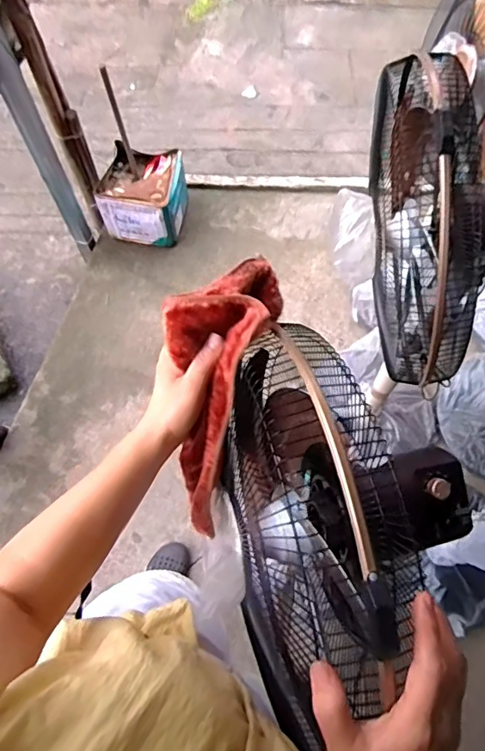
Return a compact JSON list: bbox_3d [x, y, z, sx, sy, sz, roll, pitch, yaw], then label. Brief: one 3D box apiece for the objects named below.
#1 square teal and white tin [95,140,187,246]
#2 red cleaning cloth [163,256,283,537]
[{"bbox_3d":[-0.323,-0.605,1.653,0.252,0.215,0.261,7,71,3],"label":"square teal and white tin"},{"bbox_3d":[-0.035,0.029,0.501,0.089,0.089,0.283,14,111,5],"label":"red cleaning cloth"}]

